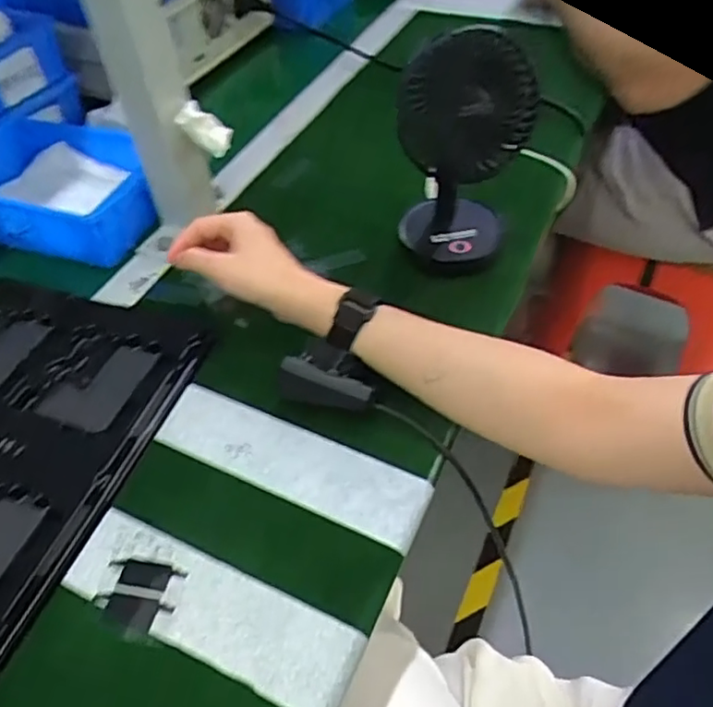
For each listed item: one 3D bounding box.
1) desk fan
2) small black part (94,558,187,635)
[{"bbox_3d":[0.093,-0.171,0.541,0.107,0.183,0.100,3,49,7],"label":"desk fan"},{"bbox_3d":[-0.135,0.148,0.384,0.049,0.004,0.041,10,50,12],"label":"small black part"}]

